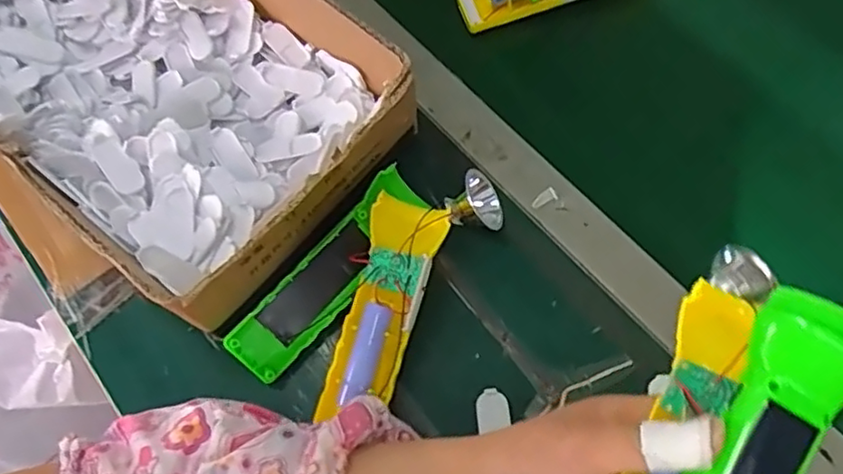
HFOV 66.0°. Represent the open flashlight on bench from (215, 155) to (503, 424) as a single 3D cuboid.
[{"bbox_3d":[-0.028,0.025,0.429,0.101,0.039,0.194,35,74,15],"label":"open flashlight on bench"}]

